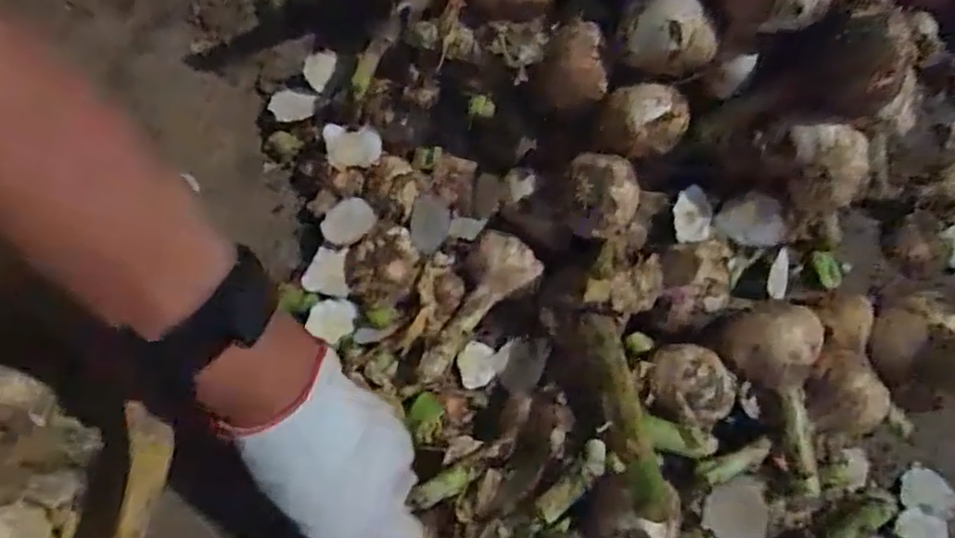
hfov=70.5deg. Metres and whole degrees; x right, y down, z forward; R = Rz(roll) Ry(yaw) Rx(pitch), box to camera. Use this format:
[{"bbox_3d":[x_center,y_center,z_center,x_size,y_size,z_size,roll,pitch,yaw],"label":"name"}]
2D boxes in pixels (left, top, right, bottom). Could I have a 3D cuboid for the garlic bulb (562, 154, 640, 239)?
[{"bbox_3d":[0.071,-0.042,0.389,0.040,0.034,0.042,0,72,-1],"label":"garlic bulb"}]

